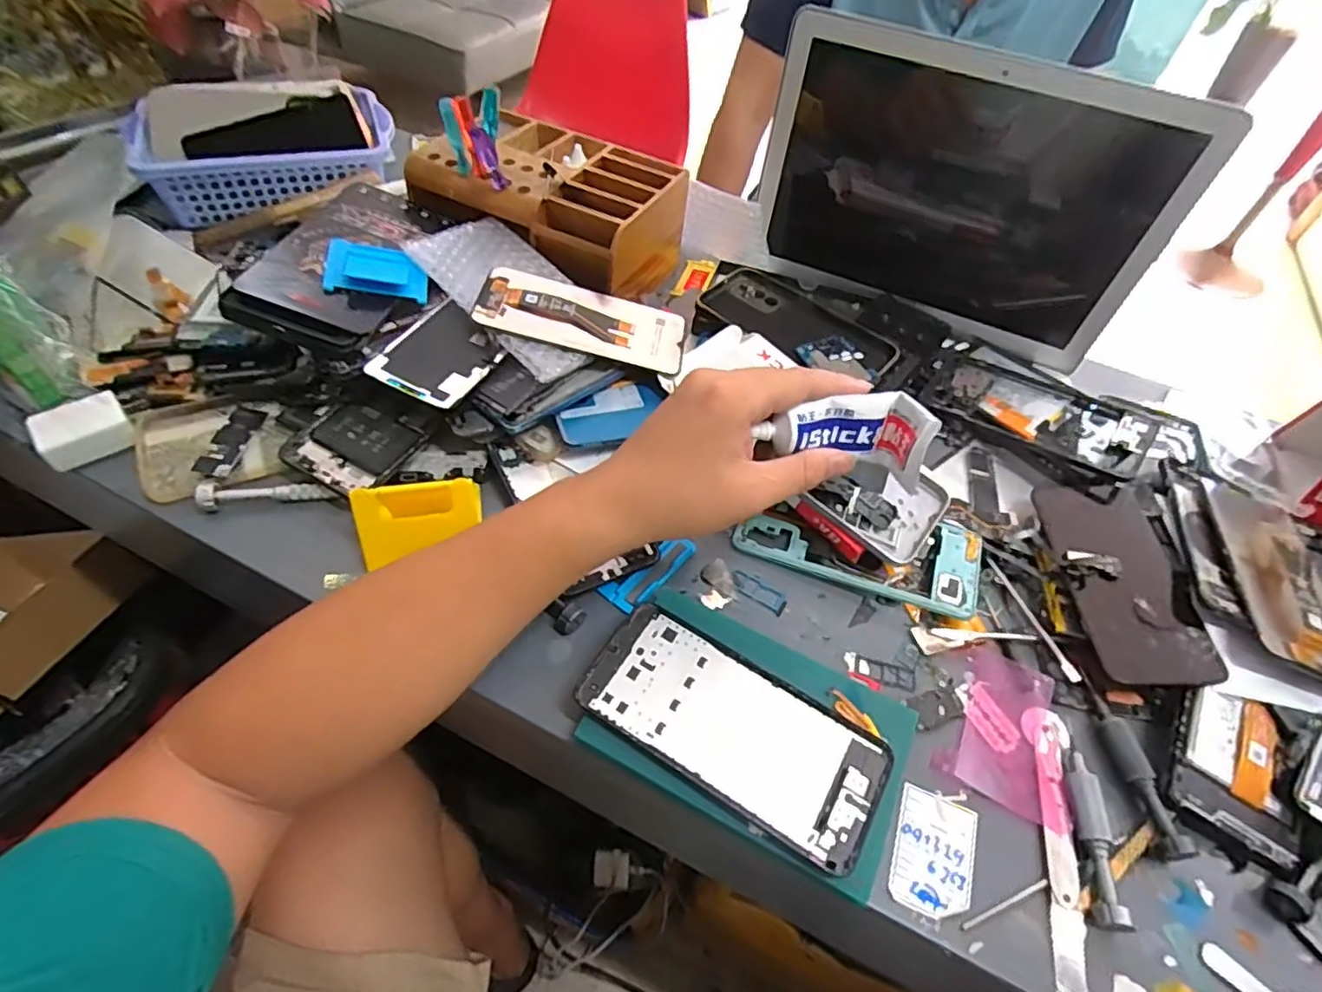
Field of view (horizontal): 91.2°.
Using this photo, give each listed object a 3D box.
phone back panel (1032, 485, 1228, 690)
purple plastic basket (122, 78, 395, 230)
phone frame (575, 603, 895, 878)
[{"bbox_3d":[0.306,0.053,0.428,0.077,0.007,0.147,1,51,5],"label":"phone back panel"},{"bbox_3d":[-0.380,-0.344,0.630,0.228,0.071,0.119,-18,55,-20],"label":"purple plastic basket"},{"bbox_3d":[0.038,0.124,0.349,0.161,0.004,0.070,28,56,16],"label":"phone frame"}]

